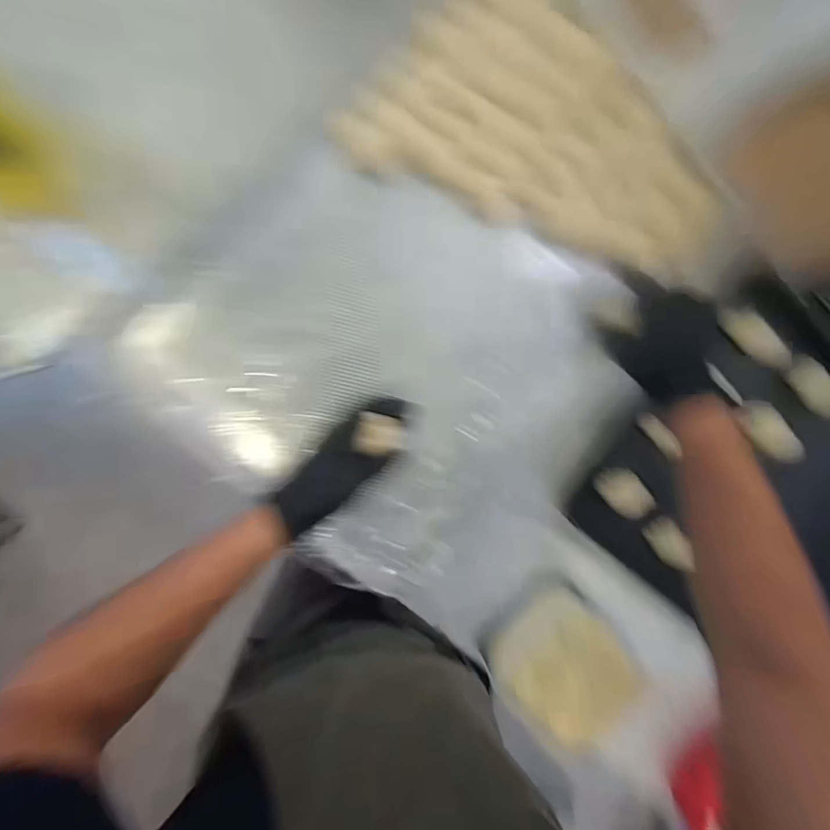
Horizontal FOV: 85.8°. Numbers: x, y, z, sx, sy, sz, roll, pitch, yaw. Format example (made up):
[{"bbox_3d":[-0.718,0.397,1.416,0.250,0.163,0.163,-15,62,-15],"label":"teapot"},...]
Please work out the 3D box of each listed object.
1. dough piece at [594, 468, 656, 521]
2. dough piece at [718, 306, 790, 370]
[{"bbox_3d":[0.263,0.099,0.558,0.055,0.046,0.061,-32,98,-4],"label":"dough piece"},{"bbox_3d":[0.438,-0.103,0.573,0.108,0.033,0.029,41,89,-9],"label":"dough piece"}]

